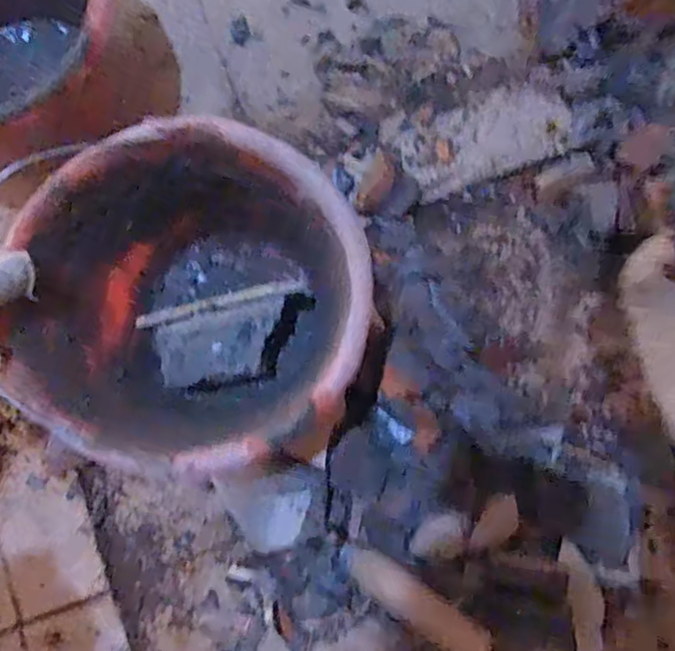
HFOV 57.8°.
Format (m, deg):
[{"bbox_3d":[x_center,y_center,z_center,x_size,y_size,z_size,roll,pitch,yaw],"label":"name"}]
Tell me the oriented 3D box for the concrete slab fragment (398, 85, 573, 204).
[{"bbox_3d":[0.143,-0.181,0.593,0.157,0.021,0.080,-19,81,-5],"label":"concrete slab fragment"}]

